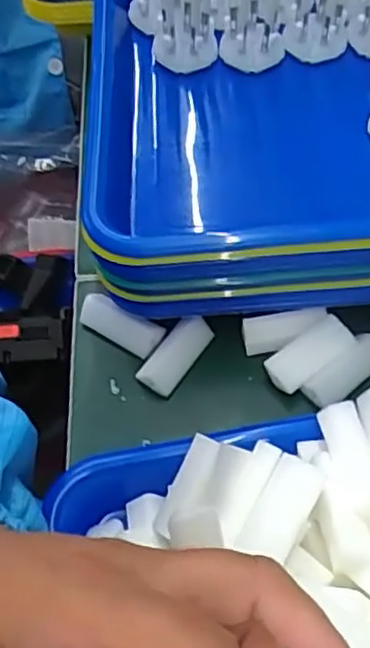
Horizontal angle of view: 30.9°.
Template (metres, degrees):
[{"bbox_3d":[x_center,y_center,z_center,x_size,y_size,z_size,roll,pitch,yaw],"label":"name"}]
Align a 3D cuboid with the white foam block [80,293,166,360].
[{"bbox_3d":[-0.035,0.000,0.365,0.047,0.015,0.017,27,63,19],"label":"white foam block"}]

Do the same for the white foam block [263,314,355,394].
[{"bbox_3d":[0.064,0.015,0.342,0.045,0.012,0.021,-32,61,-16],"label":"white foam block"}]

